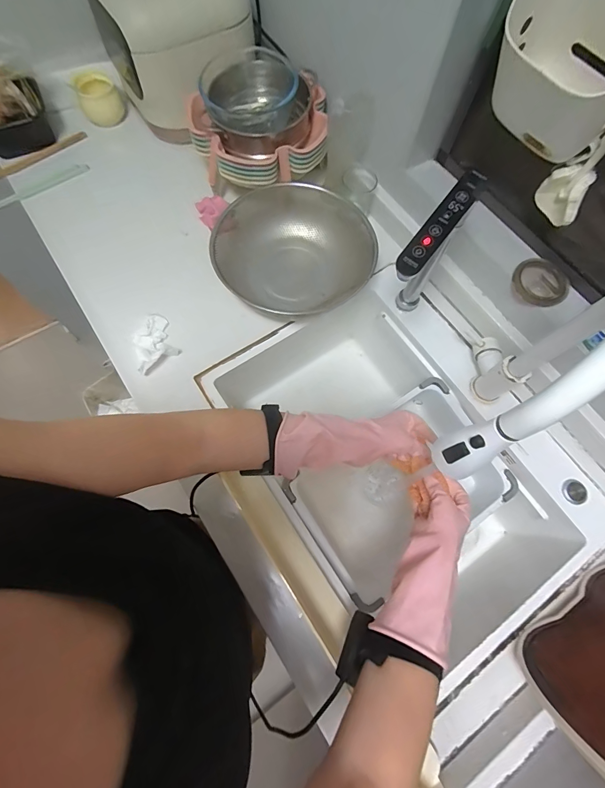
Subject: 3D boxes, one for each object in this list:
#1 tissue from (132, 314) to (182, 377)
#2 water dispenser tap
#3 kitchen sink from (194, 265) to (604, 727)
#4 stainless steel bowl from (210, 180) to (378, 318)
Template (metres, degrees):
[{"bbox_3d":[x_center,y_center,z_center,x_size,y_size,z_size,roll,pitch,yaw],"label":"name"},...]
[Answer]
[{"bbox_3d":[-0.264,-0.091,0.627,0.073,0.020,0.092,-26,74,-10],"label":"tissue"},{"bbox_3d":[0.161,-0.165,0.533,0.036,0.270,0.147,34,74,9],"label":"water dispenser tap"},{"bbox_3d":[0.151,0.117,0.696,0.436,0.232,0.633,-34,76,-12],"label":"kitchen sink"},{"bbox_3d":[-0.022,-0.285,0.674,0.296,0.101,0.247,2,71,-2],"label":"stainless steel bowl"}]

